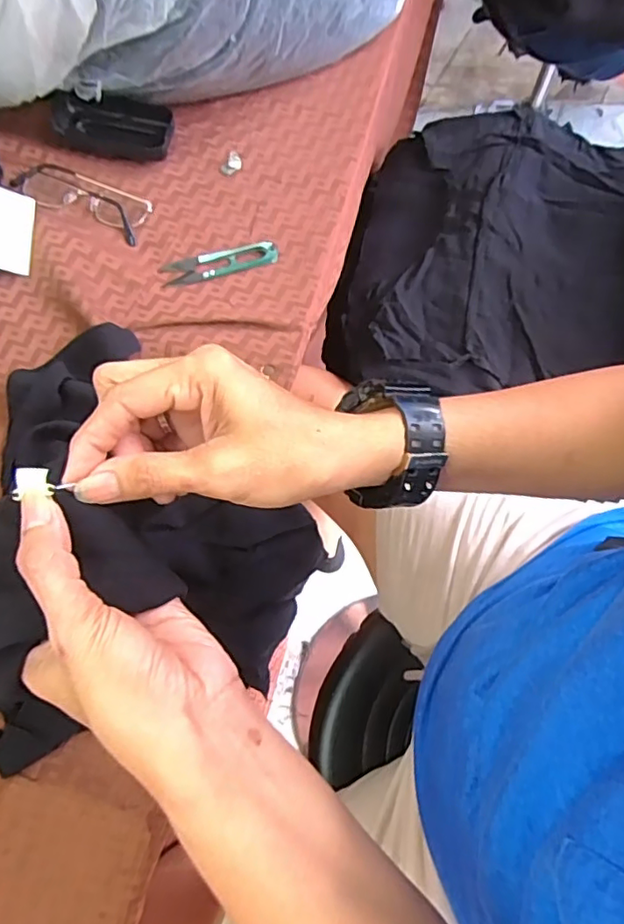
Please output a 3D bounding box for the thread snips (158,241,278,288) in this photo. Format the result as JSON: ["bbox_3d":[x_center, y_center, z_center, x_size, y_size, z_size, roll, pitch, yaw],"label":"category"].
[{"bbox_3d":[-0.082,-0.175,0.503,0.102,0.005,0.026,-14,72,-4],"label":"thread snips"}]

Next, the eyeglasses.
[{"bbox_3d":[-0.209,-0.243,0.512,0.129,0.023,0.046,22,73,8],"label":"eyeglasses"}]

